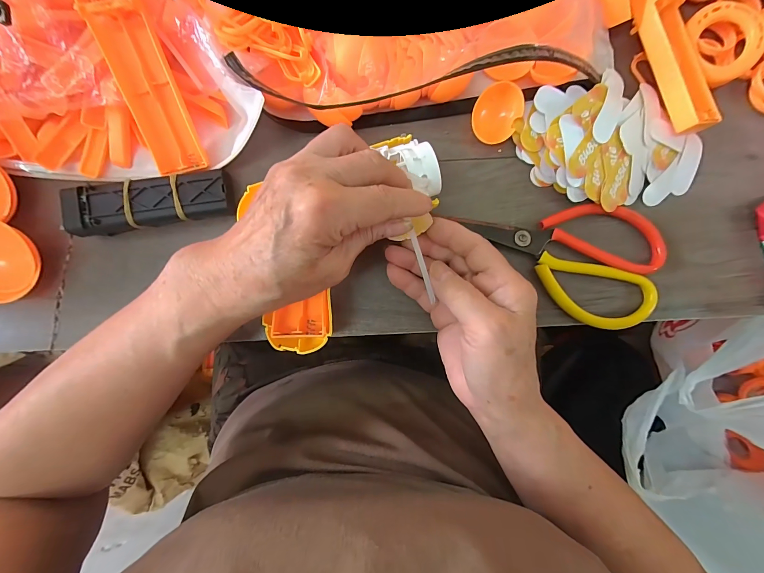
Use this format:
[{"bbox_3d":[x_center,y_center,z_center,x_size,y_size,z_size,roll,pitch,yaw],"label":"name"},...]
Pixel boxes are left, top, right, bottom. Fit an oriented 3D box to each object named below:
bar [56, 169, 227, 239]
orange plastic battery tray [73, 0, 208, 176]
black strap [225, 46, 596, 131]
[{"bbox_3d":[-0.167,-0.061,0.234,0.107,0.019,0.032,-12,88,-1],"label":"bar"},{"bbox_3d":[-0.158,-0.135,0.219,0.034,0.020,0.110,-14,116,-1],"label":"orange plastic battery tray"},{"bbox_3d":[0.030,-0.136,0.219,0.250,0.047,0.027,-2,88,-1],"label":"black strap"}]

